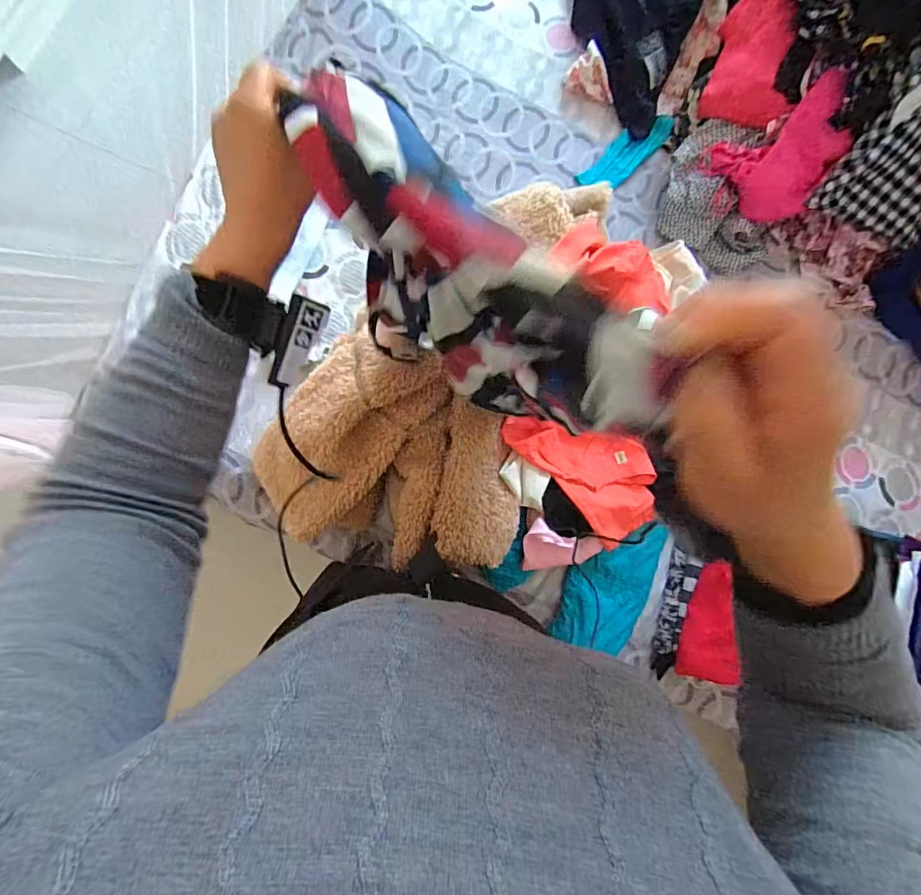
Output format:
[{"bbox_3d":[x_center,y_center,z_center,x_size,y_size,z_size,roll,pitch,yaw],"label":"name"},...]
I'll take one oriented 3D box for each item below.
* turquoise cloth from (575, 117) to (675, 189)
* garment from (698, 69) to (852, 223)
[{"bbox_3d":[0.344,-0.612,0.989,0.077,0.021,0.245,45,82,1],"label":"turquoise cloth"},{"bbox_3d":[0.594,-0.533,0.905,0.208,0.149,0.180,-23,86,-7],"label":"garment"}]

